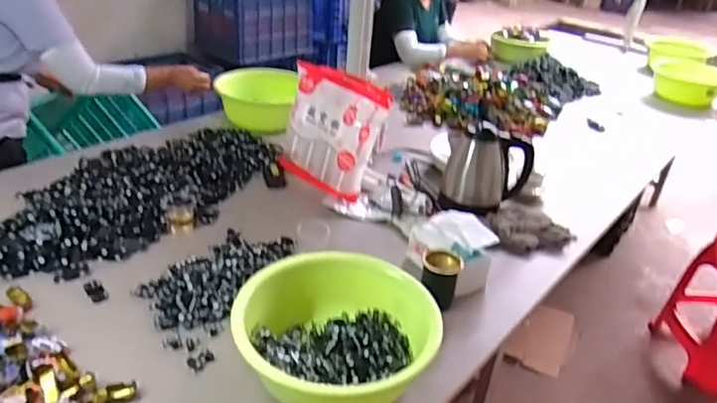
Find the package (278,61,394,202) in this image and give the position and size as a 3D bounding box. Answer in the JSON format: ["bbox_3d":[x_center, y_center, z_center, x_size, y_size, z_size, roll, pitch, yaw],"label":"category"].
[{"bbox_3d":[-0.070,-0.178,1.437,0.280,0.287,0.045,27,20,32],"label":"package"}]

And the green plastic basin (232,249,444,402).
[{"bbox_3d":[-0.034,0.206,0.938,0.309,0.117,0.290,4,31,-2],"label":"green plastic basin"}]

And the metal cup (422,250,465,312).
[{"bbox_3d":[0.161,0.163,1.119,0.072,0.118,0.072,4,31,-2],"label":"metal cup"}]

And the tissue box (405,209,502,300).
[{"bbox_3d":[0.197,0.105,1.202,0.114,0.130,0.166,-15,36,-30],"label":"tissue box"}]

